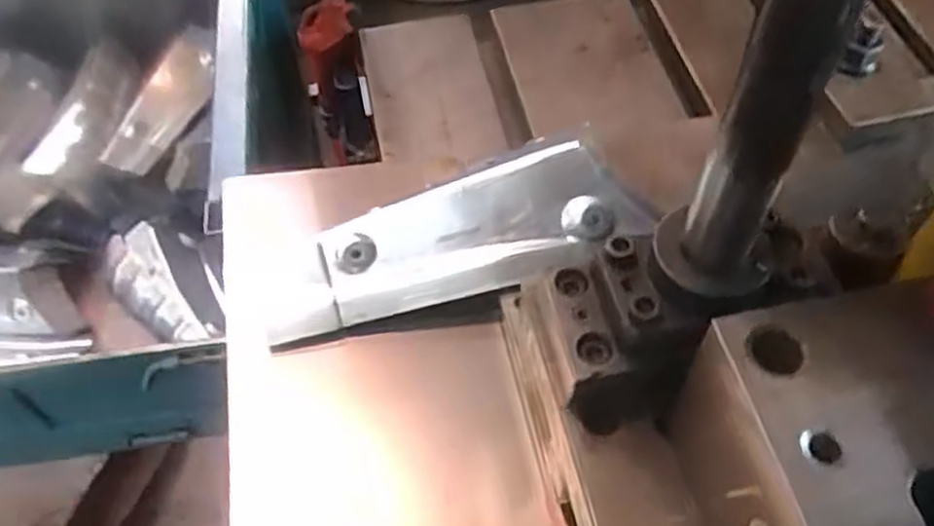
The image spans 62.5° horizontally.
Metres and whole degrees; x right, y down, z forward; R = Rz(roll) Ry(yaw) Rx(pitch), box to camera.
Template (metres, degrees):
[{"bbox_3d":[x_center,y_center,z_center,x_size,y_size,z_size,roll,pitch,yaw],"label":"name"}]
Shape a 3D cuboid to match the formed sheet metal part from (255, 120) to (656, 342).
[{"bbox_3d":[-0.016,-0.021,0.592,0.273,0.059,0.112,-16,55,-11],"label":"formed sheet metal part"}]

